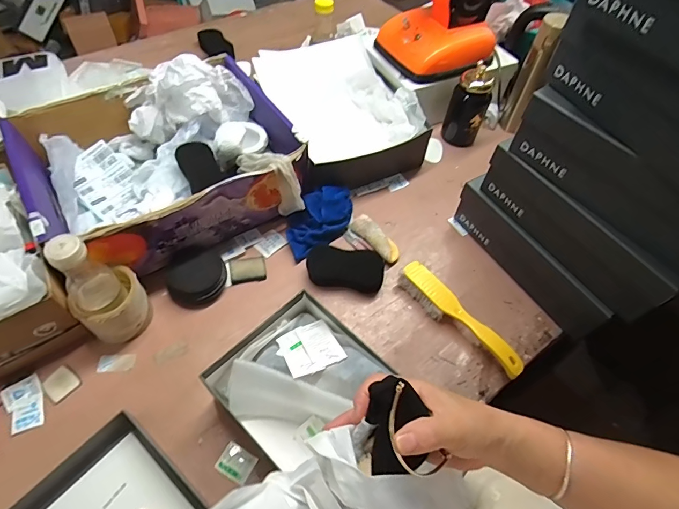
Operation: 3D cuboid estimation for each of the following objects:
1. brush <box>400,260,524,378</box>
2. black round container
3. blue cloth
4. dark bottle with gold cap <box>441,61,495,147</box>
[{"bbox_3d":[0.183,0.098,0.635,0.041,0.046,0.224,-31,63,-23],"label":"brush"},{"bbox_3d":[-0.233,0.032,0.666,0.091,0.031,0.098,2,55,-3],"label":"black round container"},{"bbox_3d":[-0.041,-0.068,0.733,0.090,0.056,0.148,37,60,20],"label":"blue cloth"},{"bbox_3d":[0.277,-0.320,0.869,0.079,0.156,0.082,24,57,12],"label":"dark bottle with gold cap"}]

